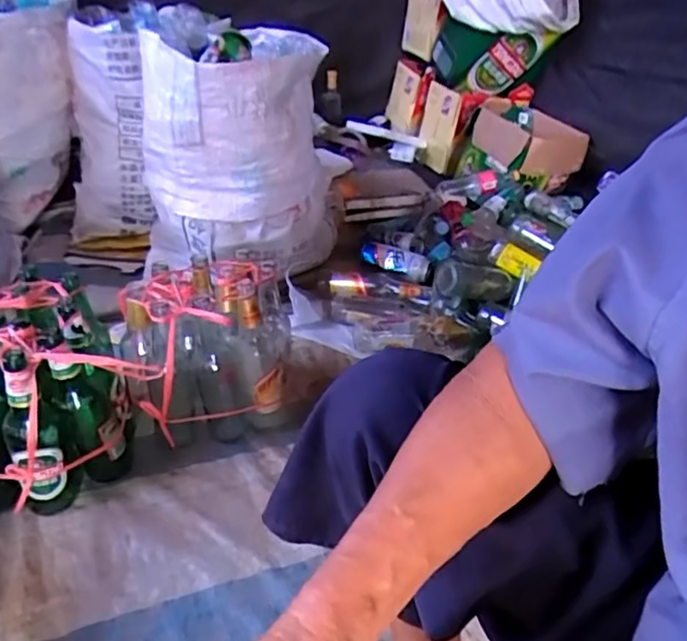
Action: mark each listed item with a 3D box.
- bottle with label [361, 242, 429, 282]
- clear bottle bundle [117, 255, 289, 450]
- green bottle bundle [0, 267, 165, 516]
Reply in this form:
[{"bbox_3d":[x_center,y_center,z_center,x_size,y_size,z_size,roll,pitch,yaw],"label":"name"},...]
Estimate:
[{"bbox_3d":[0.121,-0.142,1.380,0.164,0.049,0.062,14,35,10],"label":"bottle with label"},{"bbox_3d":[-0.228,0.060,0.936,0.260,0.255,0.177,-17,41,-31],"label":"clear bottle bundle"},{"bbox_3d":[-0.428,0.098,0.850,0.241,0.250,0.235,-15,40,-29],"label":"green bottle bundle"}]

